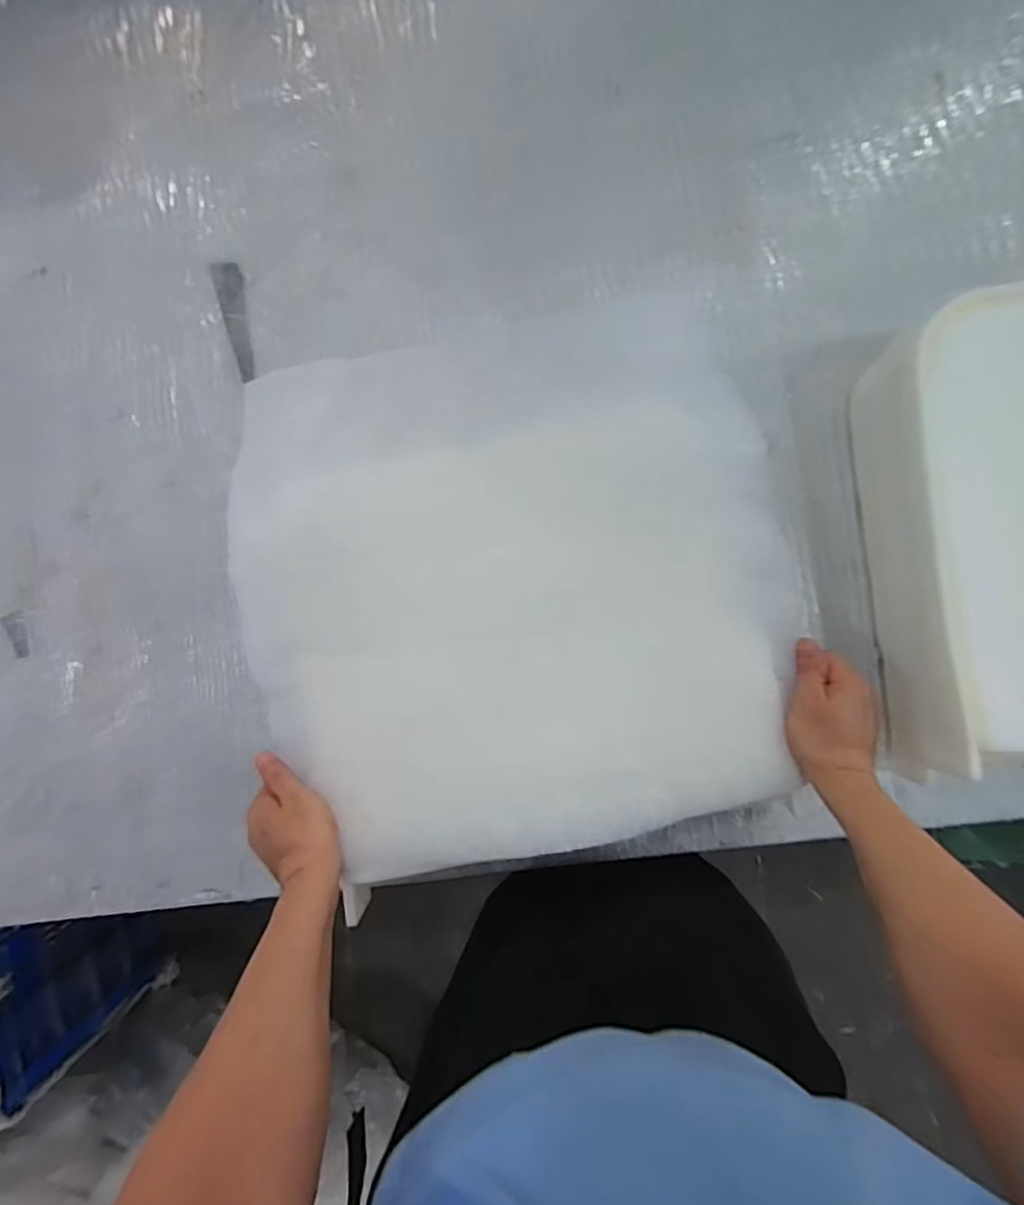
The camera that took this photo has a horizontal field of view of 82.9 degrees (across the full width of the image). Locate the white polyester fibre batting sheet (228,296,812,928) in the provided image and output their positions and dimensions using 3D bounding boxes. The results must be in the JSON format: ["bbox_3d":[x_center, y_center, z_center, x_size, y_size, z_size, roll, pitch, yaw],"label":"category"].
[{"bbox_3d":[-0.001,-0.018,0.572,0.502,0.082,0.516,-12,90,1],"label":"white polyester fibre batting sheet"}]

